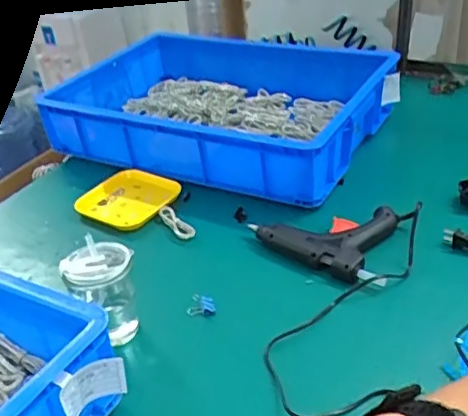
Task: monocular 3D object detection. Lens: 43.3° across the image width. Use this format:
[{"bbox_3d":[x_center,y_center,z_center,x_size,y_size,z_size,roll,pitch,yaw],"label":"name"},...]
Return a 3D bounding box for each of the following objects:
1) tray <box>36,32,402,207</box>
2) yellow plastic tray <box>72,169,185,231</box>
[{"bbox_3d":[-0.030,-0.188,1.062,0.600,0.113,0.336,14,38,26],"label":"tray"},{"bbox_3d":[-0.165,-0.017,0.956,0.145,0.027,0.127,18,40,31],"label":"yellow plastic tray"}]

